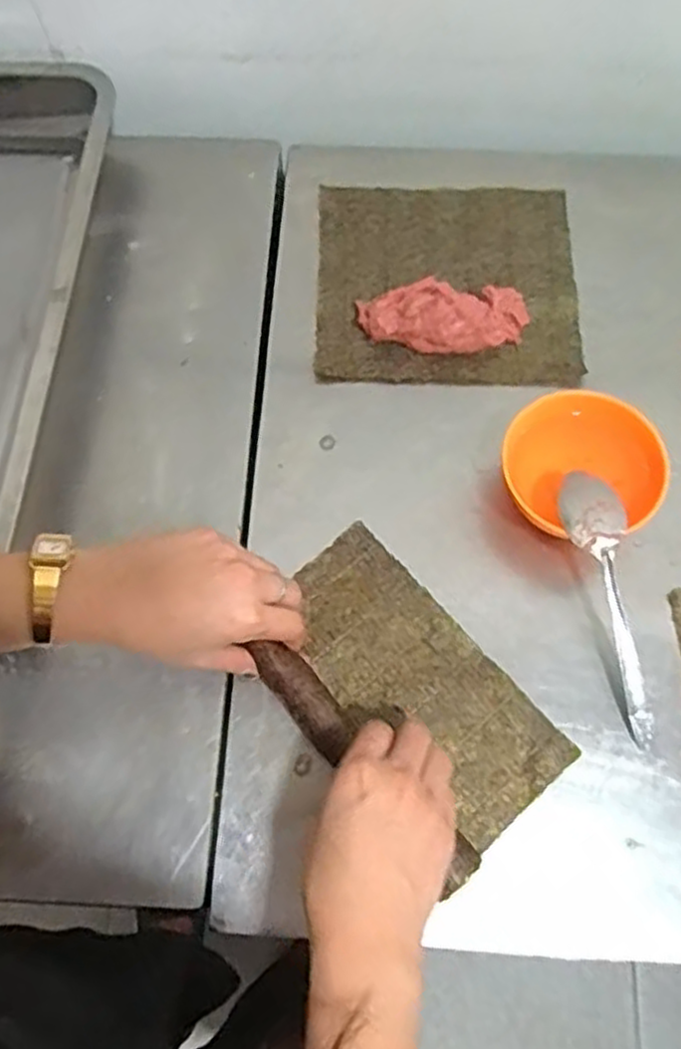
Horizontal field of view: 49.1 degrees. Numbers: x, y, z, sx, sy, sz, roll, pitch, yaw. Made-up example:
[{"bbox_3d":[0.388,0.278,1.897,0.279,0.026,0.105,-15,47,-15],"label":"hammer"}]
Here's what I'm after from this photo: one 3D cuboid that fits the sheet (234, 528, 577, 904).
[{"bbox_3d":[0.037,0.102,0.460,0.118,0.032,0.201,-39,74,-15],"label":"sheet"}]

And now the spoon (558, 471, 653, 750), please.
[{"bbox_3d":[0.174,0.050,0.471,0.038,0.022,0.170,-15,89,-7],"label":"spoon"}]

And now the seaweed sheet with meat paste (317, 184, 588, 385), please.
[{"bbox_3d":[0.084,-0.197,0.578,0.200,0.035,0.180,1,68,1],"label":"seaweed sheet with meat paste"}]

